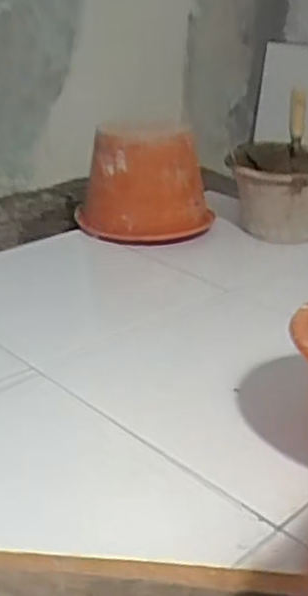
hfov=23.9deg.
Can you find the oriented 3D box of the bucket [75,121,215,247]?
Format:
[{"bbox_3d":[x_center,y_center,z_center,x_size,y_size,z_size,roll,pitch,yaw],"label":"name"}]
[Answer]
[{"bbox_3d":[-0.023,-0.233,1.436,0.281,0.213,0.281,2,27,-1],"label":"bucket"}]

